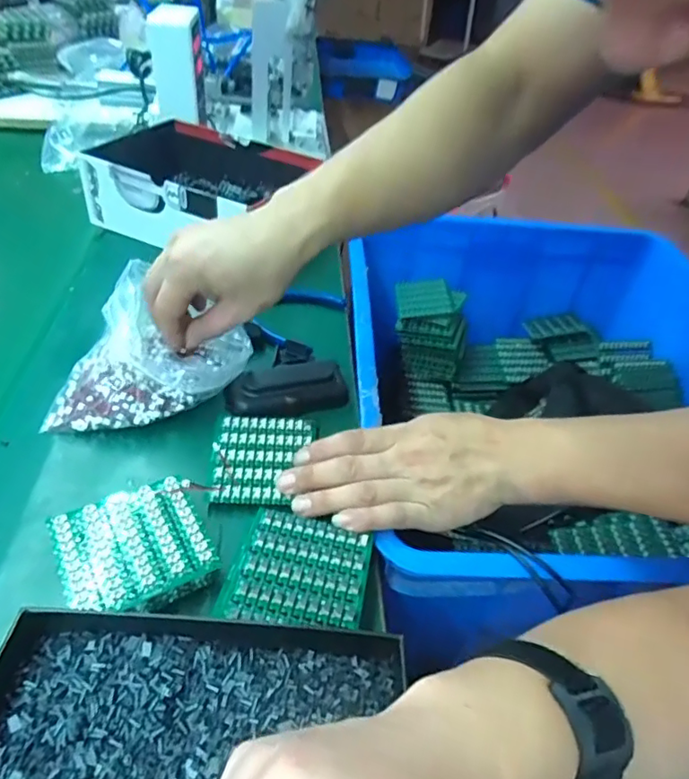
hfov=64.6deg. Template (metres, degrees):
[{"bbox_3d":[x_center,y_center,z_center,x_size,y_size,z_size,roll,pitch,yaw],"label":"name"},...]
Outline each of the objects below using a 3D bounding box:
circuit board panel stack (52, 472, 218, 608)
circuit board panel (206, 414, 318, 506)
[{"bbox_3d":[-0.135,0.103,0.354,0.087,0.019,0.083,-15,48,-24],"label":"circuit board panel stack"},{"bbox_3d":[-0.065,0.053,0.431,0.075,0.006,0.087,6,42,-3],"label":"circuit board panel"}]

